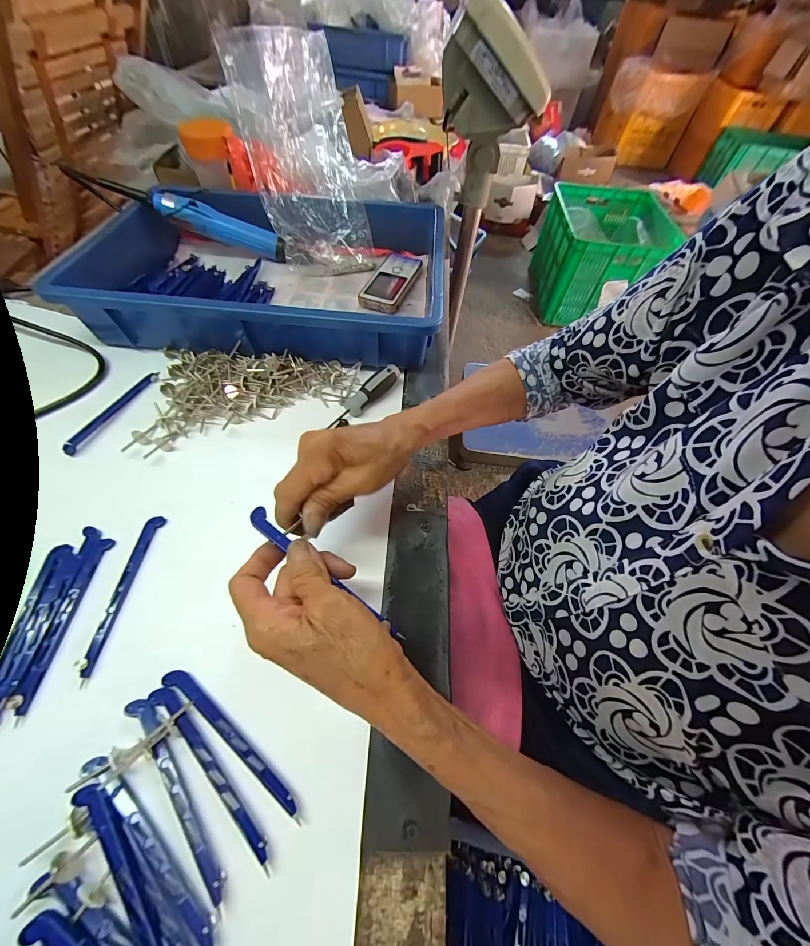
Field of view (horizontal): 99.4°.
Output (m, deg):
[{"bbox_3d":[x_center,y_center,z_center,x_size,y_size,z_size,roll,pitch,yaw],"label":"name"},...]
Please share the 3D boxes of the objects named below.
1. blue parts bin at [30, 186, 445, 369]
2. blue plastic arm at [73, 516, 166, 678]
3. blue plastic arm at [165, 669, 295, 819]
[{"bbox_3d":[-0.173,-0.272,0.459,0.436,0.076,0.301,6,57,0],"label":"blue parts bin"},{"bbox_3d":[-0.225,0.089,0.271,0.016,0.007,0.121,4,57,-1],"label":"blue plastic arm"},{"bbox_3d":[-0.115,0.169,0.221,0.120,0.006,0.012,32,61,16],"label":"blue plastic arm"}]

